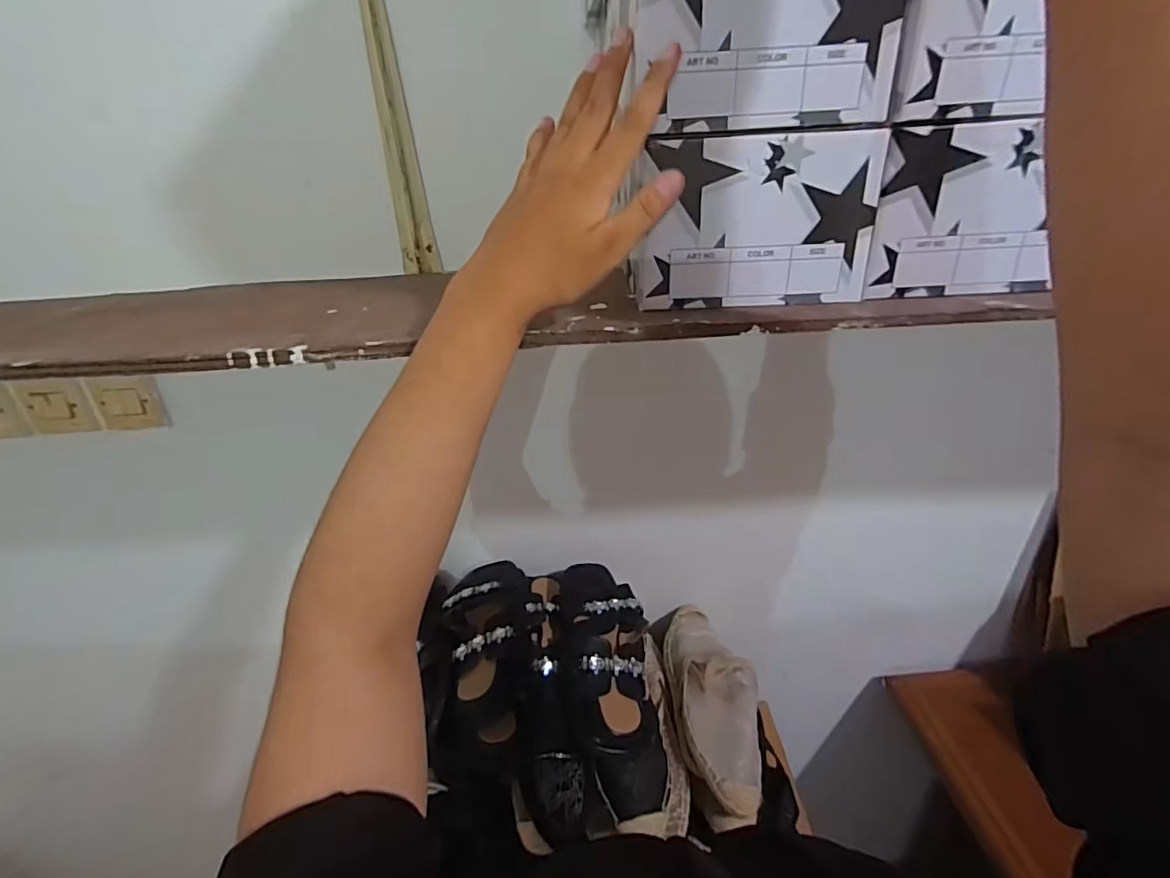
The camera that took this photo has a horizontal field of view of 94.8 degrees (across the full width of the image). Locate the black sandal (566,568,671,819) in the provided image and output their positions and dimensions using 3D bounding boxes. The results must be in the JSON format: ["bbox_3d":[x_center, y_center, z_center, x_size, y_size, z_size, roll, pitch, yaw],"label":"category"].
[{"bbox_3d":[0.033,0.286,0.669,0.107,0.087,0.307,-8,47,-2],"label":"black sandal"}]

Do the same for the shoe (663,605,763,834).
[{"bbox_3d":[0.168,0.339,0.718,0.106,0.093,0.309,-7,24,1],"label":"shoe"}]

